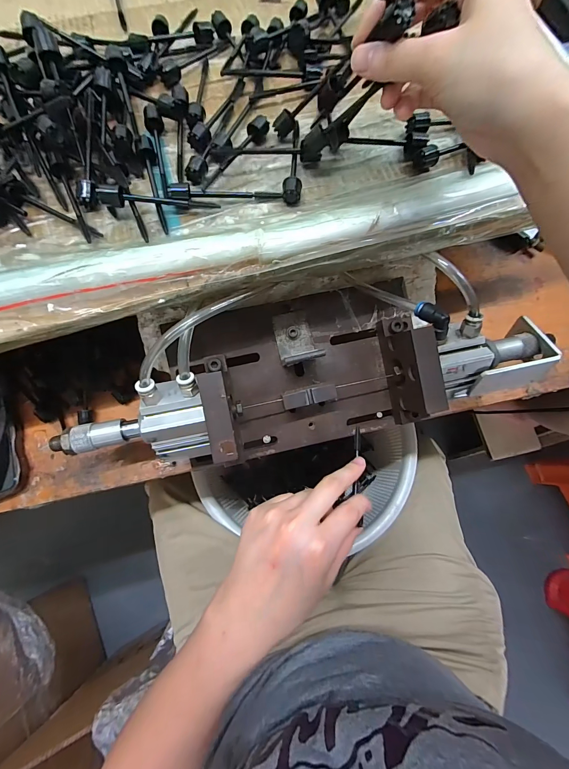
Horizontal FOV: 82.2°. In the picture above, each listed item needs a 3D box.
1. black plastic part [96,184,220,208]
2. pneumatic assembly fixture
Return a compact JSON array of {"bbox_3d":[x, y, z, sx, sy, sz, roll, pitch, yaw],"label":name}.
[{"bbox_3d":[-0.094,-0.141,0.248,0.085,0.013,0.012,-2,72,-13],"label":"black plastic part"},{"bbox_3d":[0.022,-0.008,0.303,0.437,0.092,0.118,-12,75,-5],"label":"pneumatic assembly fixture"}]

